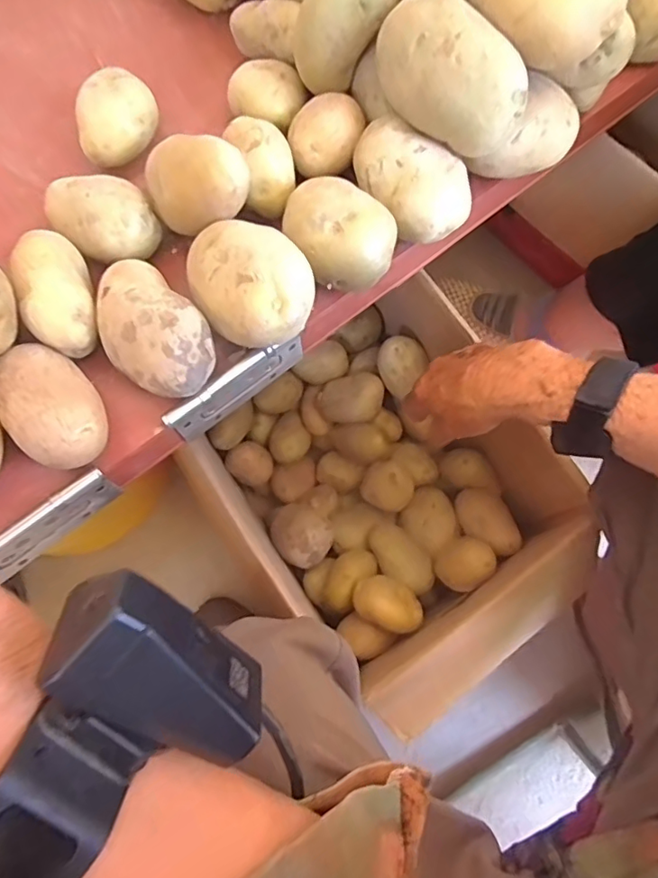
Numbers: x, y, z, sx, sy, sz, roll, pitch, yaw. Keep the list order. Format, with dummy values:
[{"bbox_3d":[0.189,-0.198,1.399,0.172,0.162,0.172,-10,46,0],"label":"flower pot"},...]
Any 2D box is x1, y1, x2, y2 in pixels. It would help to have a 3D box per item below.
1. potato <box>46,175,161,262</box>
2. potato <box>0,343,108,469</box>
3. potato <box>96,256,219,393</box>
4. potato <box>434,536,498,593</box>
[{"bbox_3d":[-0.140,-0.136,0.342,0.048,0.044,0.069,-44,78,-10],"label":"potato"},{"bbox_3d":[-0.156,-0.018,0.311,0.046,0.046,0.072,-43,78,-10],"label":"potato"},{"bbox_3d":[-0.103,-0.062,0.319,0.052,0.050,0.087,-41,77,-9],"label":"potato"},{"bbox_3d":[0.133,0.123,0.533,0.048,0.051,0.046,0,75,1],"label":"potato"}]

